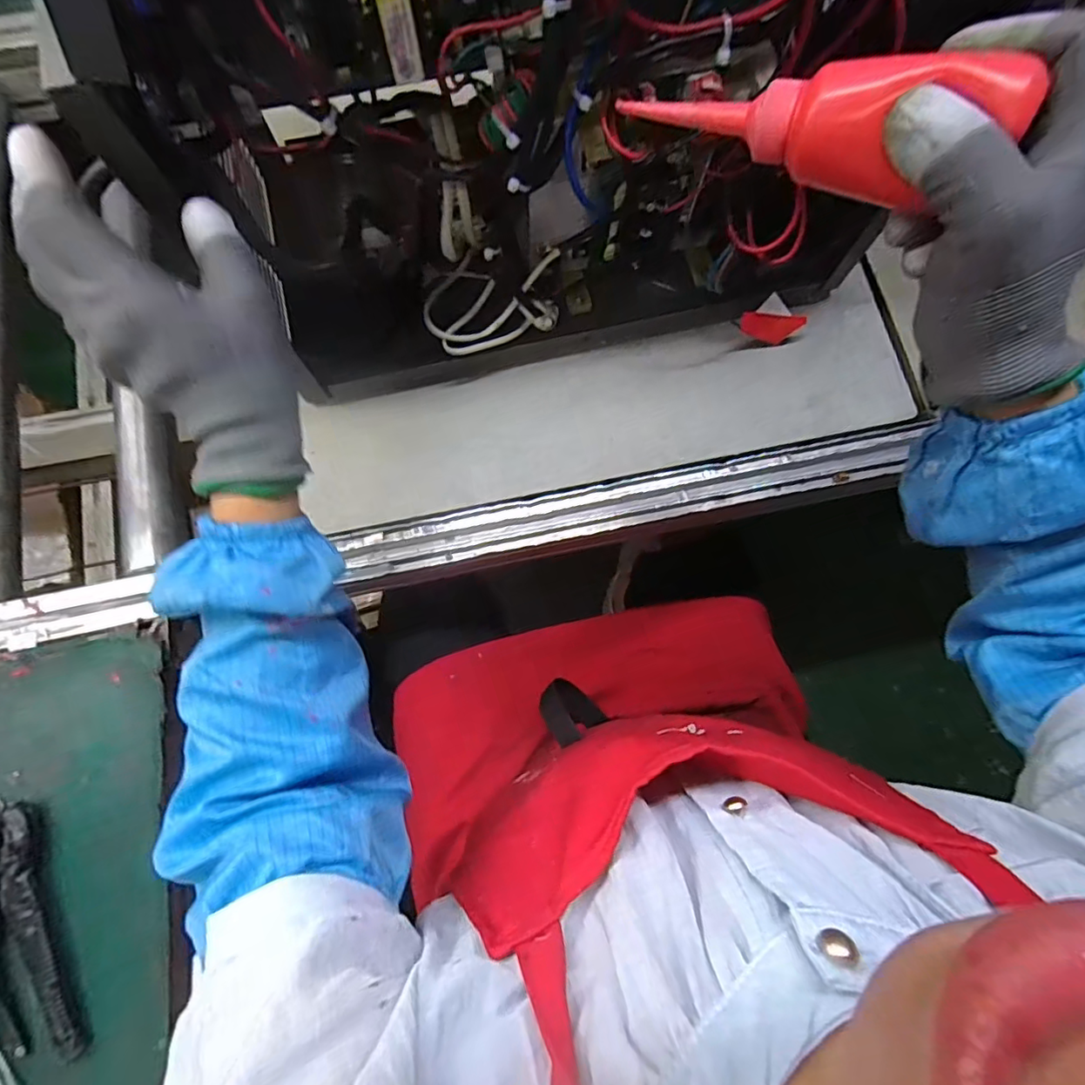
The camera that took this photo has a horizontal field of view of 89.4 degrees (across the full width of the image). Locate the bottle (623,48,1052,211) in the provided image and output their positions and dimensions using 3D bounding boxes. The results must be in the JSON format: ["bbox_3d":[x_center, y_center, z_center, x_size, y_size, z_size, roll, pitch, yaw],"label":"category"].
[{"bbox_3d":[0.113,-0.185,0.244,0.162,0.039,0.037,25,77,28],"label":"bottle"}]

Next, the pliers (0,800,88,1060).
[{"bbox_3d":[-0.370,0.272,0.381,0.058,0.021,0.172,-24,79,-7],"label":"pliers"}]

